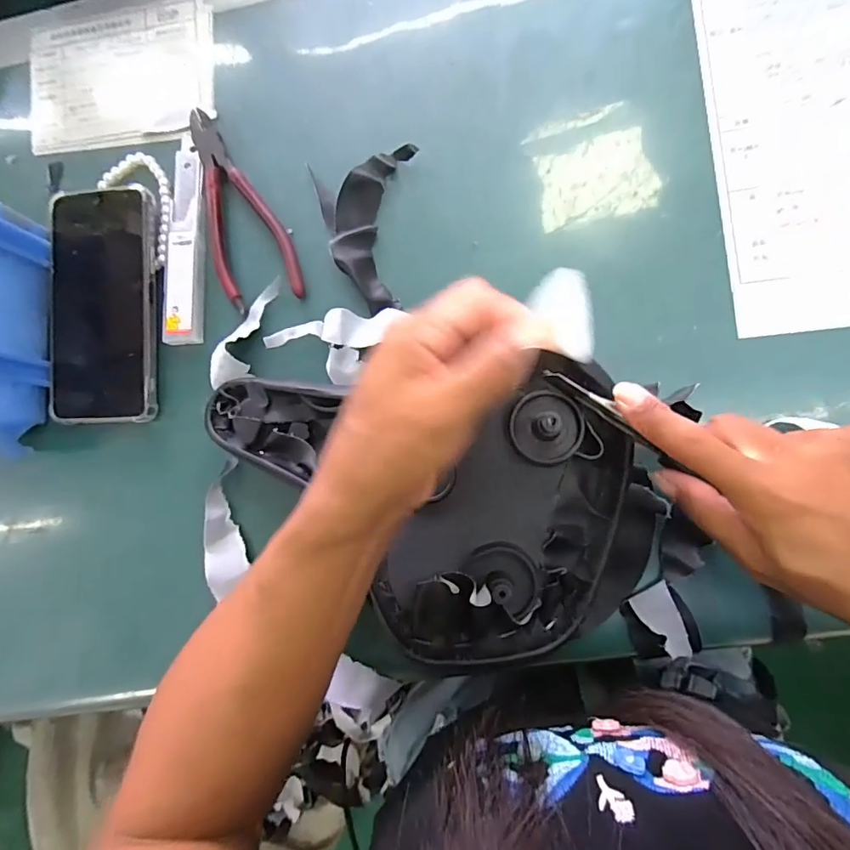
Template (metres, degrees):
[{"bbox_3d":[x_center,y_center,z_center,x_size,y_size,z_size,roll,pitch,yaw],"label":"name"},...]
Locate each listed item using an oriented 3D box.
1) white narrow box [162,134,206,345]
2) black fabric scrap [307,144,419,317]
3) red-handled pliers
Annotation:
[{"bbox_3d":[-0.170,-0.132,0.347,0.027,0.013,0.150,-1,86,7],"label":"white narrow box"},{"bbox_3d":[-0.041,-0.132,0.334,0.070,0.017,0.110,-5,85,6],"label":"black fabric scrap"},{"bbox_3d":[-0.131,-0.156,0.347,0.055,0.009,0.151,-18,84,5],"label":"red-handled pliers"}]

